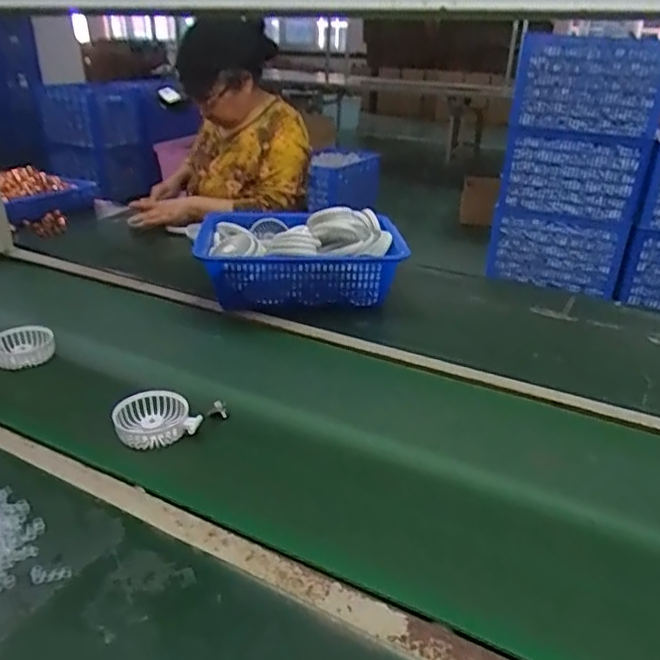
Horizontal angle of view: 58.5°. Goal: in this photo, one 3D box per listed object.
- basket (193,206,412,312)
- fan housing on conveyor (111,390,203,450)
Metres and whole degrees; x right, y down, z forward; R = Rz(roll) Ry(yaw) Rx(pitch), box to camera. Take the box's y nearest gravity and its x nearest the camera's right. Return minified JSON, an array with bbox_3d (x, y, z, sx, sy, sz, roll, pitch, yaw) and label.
[{"bbox_3d":[-0.058,-0.145,1.145,0.370,0.155,0.268,-3,27,-8],"label":"basket"},{"bbox_3d":[-0.219,0.112,0.755,0.101,0.040,0.073,-5,28,-11],"label":"fan housing on conveyor"}]

